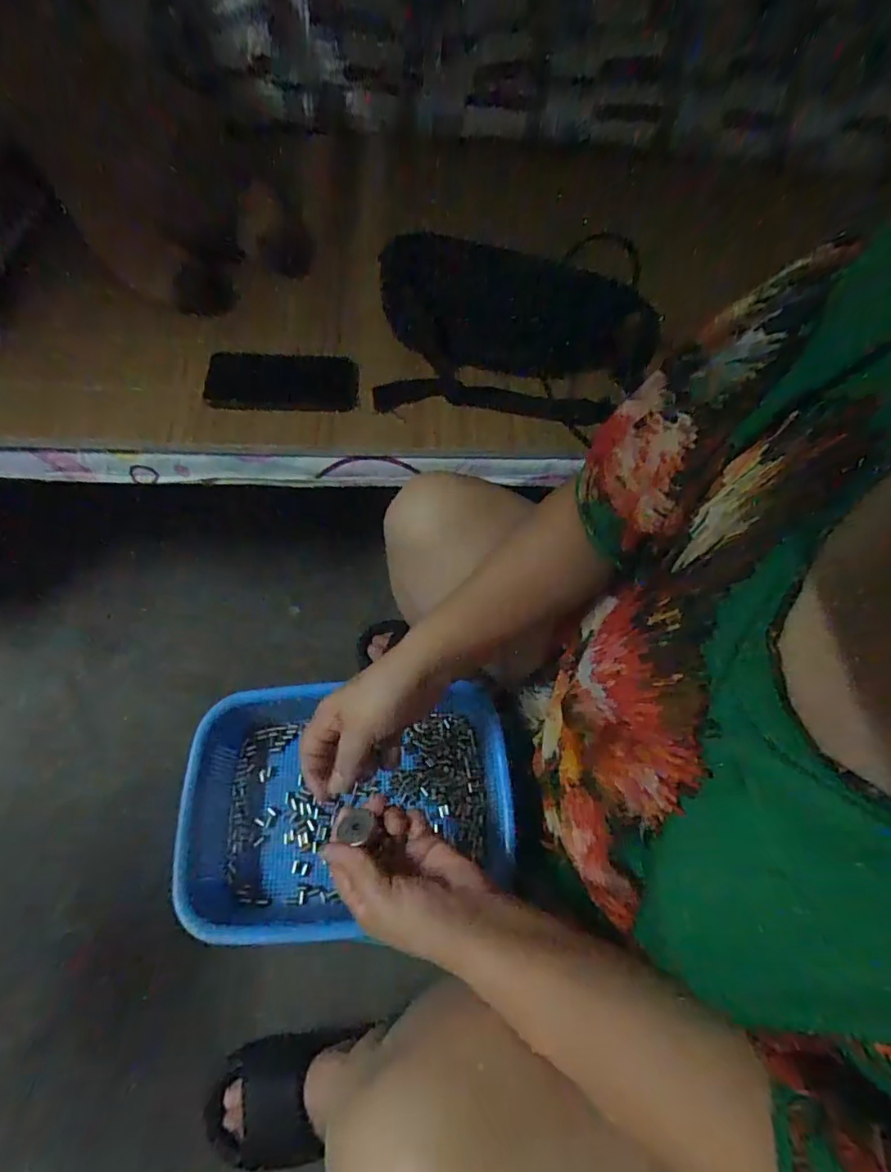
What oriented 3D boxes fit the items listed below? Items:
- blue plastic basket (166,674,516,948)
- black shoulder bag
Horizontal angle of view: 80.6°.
[{"bbox_3d":[-0.095,0.205,0.500,0.296,0.068,0.211,-3,62,-4],"label":"blue plastic basket"},{"bbox_3d":[0.076,-0.259,0.542,0.282,0.198,0.046,2,62,-1],"label":"black shoulder bag"}]

